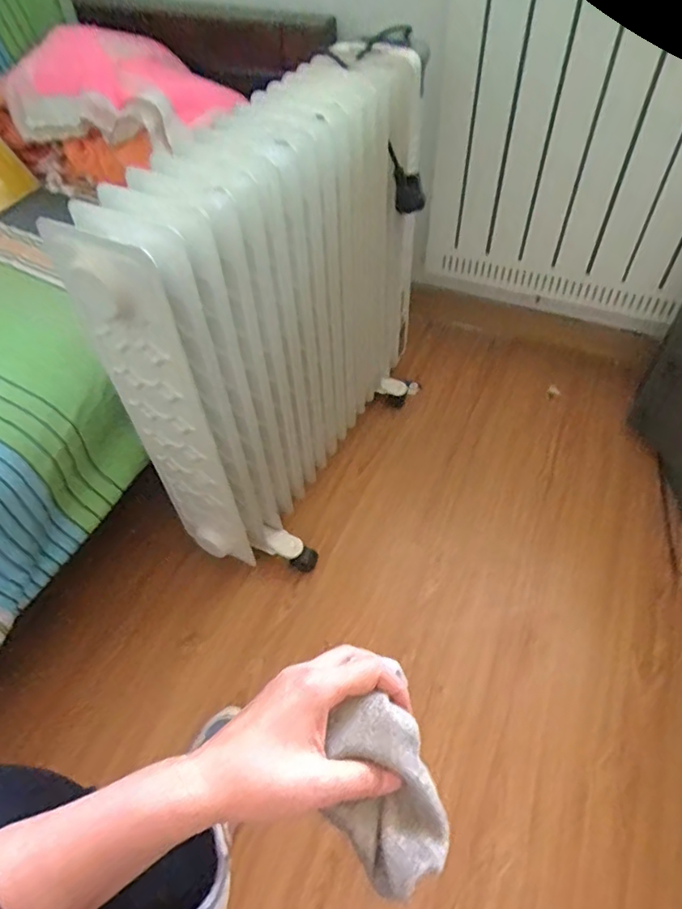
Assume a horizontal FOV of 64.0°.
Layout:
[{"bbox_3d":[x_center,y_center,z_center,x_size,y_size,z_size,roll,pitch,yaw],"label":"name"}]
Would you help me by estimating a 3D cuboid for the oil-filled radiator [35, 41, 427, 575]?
[{"bbox_3d":[-0.063,-0.206,0.859,0.190,0.586,0.621,23,55,19],"label":"oil-filled radiator"}]

